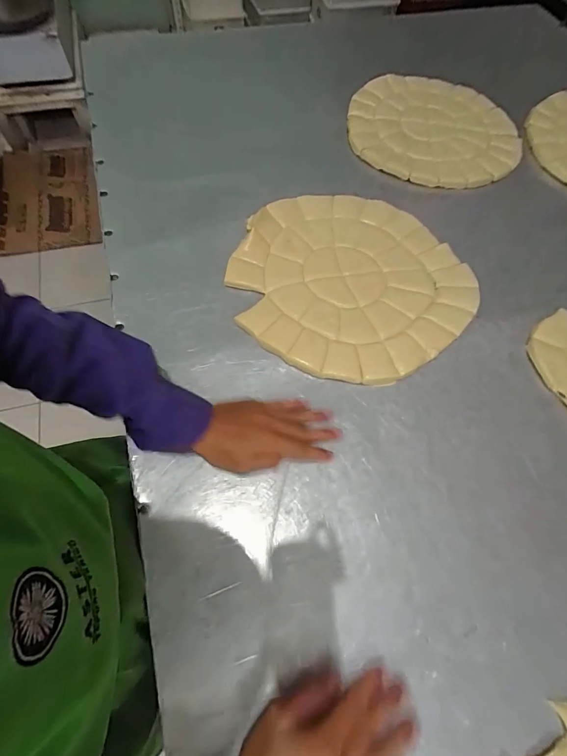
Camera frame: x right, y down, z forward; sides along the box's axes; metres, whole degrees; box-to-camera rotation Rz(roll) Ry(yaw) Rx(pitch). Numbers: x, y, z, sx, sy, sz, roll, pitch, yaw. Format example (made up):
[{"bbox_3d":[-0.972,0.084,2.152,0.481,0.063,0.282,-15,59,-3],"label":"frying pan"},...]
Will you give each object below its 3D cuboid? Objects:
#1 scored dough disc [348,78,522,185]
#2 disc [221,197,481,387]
[{"bbox_3d":[0.263,-0.442,0.654,0.287,0.007,0.287,1,66,-2],"label":"scored dough disc"},{"bbox_3d":[0.082,-0.132,0.505,0.286,0.017,0.300,1,66,-2],"label":"disc"}]

